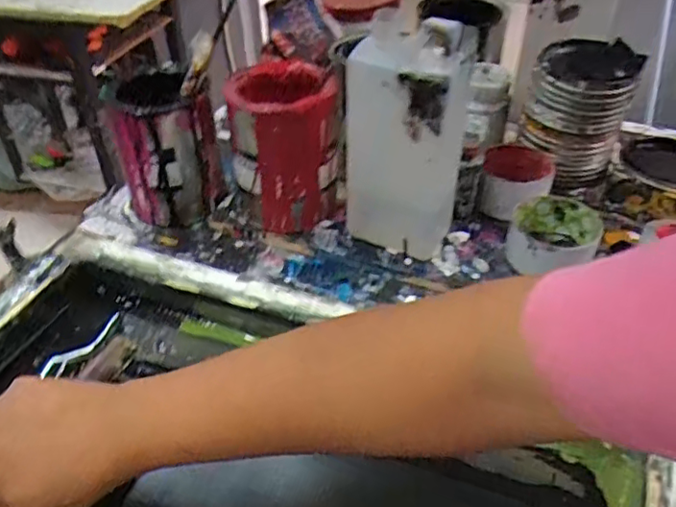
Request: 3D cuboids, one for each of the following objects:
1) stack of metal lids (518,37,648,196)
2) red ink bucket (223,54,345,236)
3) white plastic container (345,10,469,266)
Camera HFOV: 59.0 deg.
[{"bbox_3d":[0.255,-0.153,0.652,0.103,0.130,0.104,0,42,1],"label":"stack of metal lids"},{"bbox_3d":[-0.053,-0.104,0.618,0.104,0.155,0.110,-3,42,-2],"label":"red ink bucket"},{"bbox_3d":[0.061,-0.099,0.553,0.103,0.238,0.065,7,42,9],"label":"white plastic container"}]

